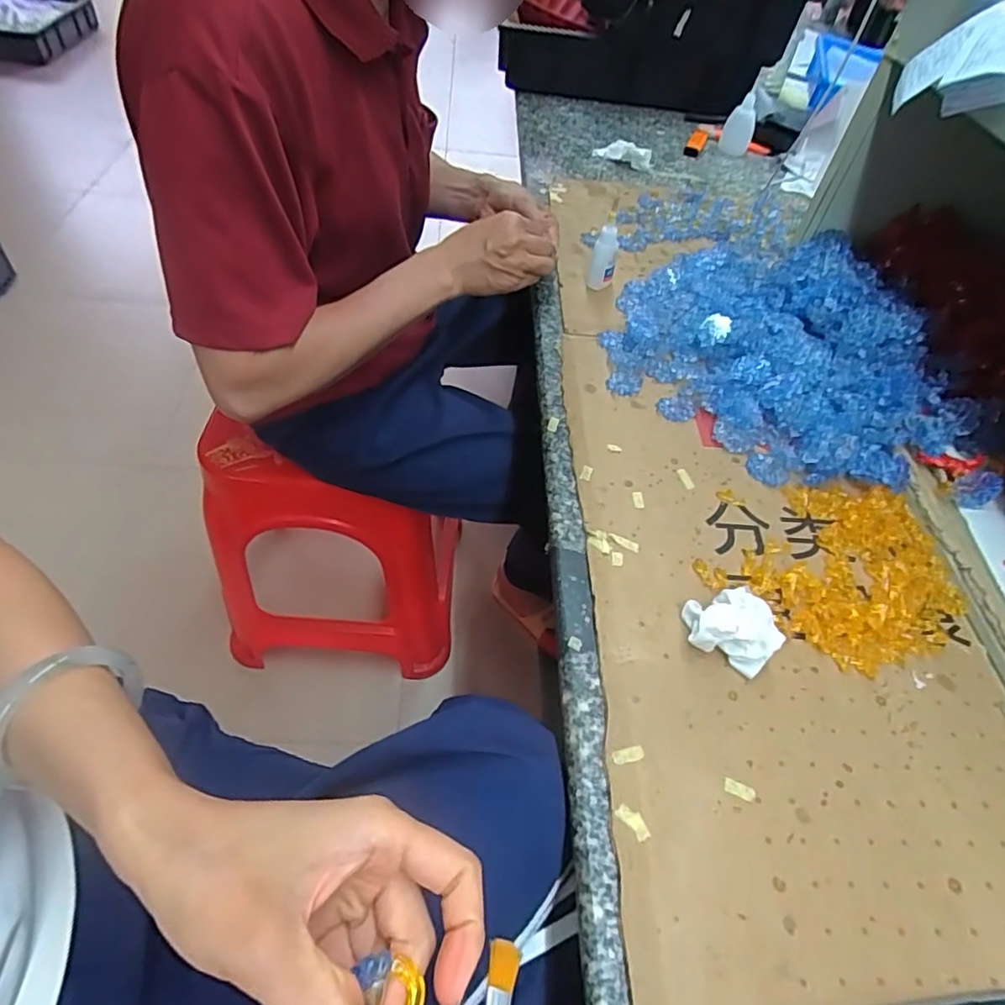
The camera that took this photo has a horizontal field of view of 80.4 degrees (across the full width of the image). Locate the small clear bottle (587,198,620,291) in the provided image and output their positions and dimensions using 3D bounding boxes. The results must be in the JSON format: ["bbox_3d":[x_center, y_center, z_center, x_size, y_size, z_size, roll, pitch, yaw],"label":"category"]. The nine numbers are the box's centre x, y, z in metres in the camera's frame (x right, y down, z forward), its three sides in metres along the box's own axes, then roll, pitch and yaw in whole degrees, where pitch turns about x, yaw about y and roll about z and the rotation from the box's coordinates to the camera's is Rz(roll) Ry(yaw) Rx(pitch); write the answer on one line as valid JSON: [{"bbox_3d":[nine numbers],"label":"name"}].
[{"bbox_3d":[0.107,-0.270,0.629,0.028,0.090,0.020,12,52,3],"label":"small clear bottle"}]

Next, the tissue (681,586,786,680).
[{"bbox_3d":[0.150,0.083,0.388,0.063,0.036,0.041,24,52,11],"label":"tissue"}]

